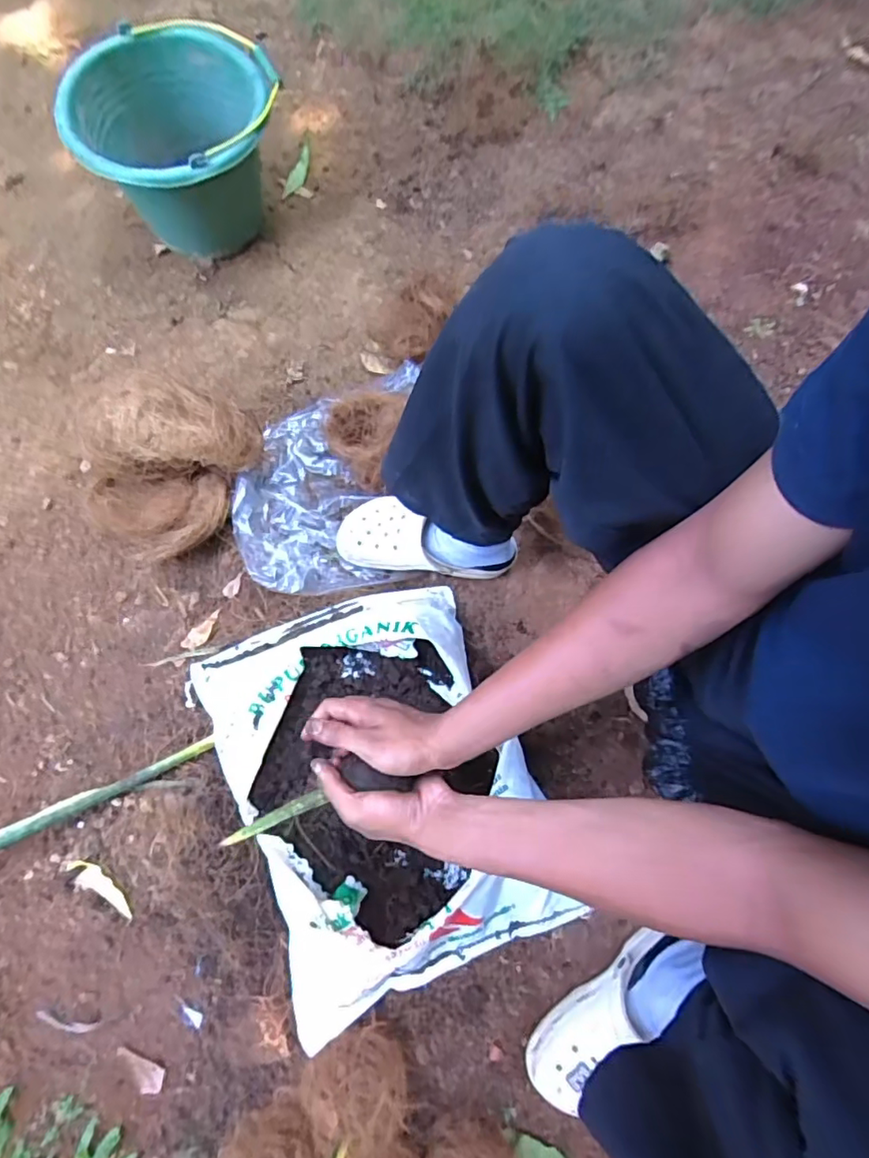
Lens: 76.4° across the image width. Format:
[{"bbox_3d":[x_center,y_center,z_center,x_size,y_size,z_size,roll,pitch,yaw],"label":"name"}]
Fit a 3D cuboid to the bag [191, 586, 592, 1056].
[{"bbox_3d":[-0.073,0.238,0.664,0.347,0.070,0.455,-20,73,-4],"label":"bag"}]

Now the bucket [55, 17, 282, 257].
[{"bbox_3d":[-0.376,-0.662,0.871,0.294,0.215,0.230,-44,76,-10],"label":"bucket"}]

